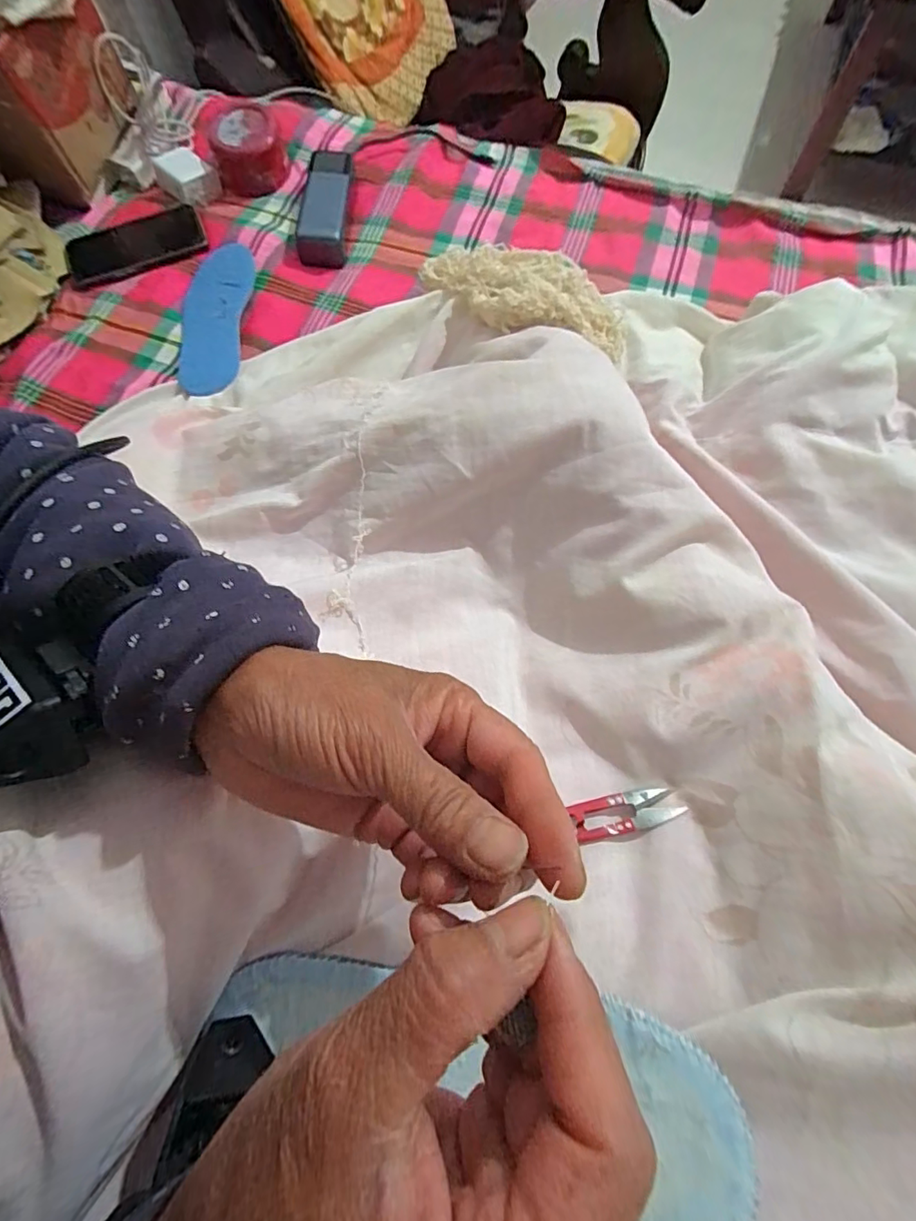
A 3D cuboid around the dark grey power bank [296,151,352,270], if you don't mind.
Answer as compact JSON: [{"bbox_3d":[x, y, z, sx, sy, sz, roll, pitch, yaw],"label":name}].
[{"bbox_3d":[-0.162,-0.495,0.602,0.054,0.031,0.154,1,71,2],"label":"dark grey power bank"}]

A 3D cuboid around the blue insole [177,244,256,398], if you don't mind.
[{"bbox_3d":[-0.270,-0.323,0.550,0.072,0.014,0.232,-4,66,1],"label":"blue insole"}]

